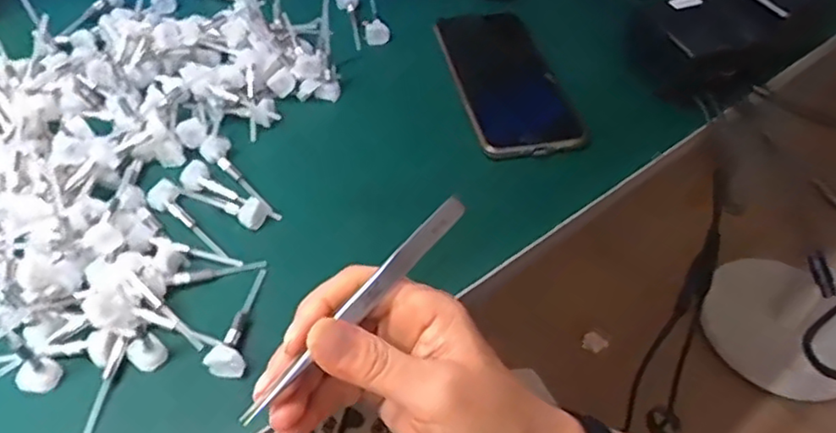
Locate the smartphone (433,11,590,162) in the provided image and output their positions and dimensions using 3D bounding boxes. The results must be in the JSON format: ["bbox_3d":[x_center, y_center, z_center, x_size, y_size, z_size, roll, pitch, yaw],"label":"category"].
[{"bbox_3d":[0.068,-0.106,0.505,0.079,0.016,0.163,-8,50,-10],"label":"smartphone"}]

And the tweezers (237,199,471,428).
[{"bbox_3d":[-0.025,0.038,0.287,0.009,0.013,0.133,36,69,25],"label":"tweezers"}]

